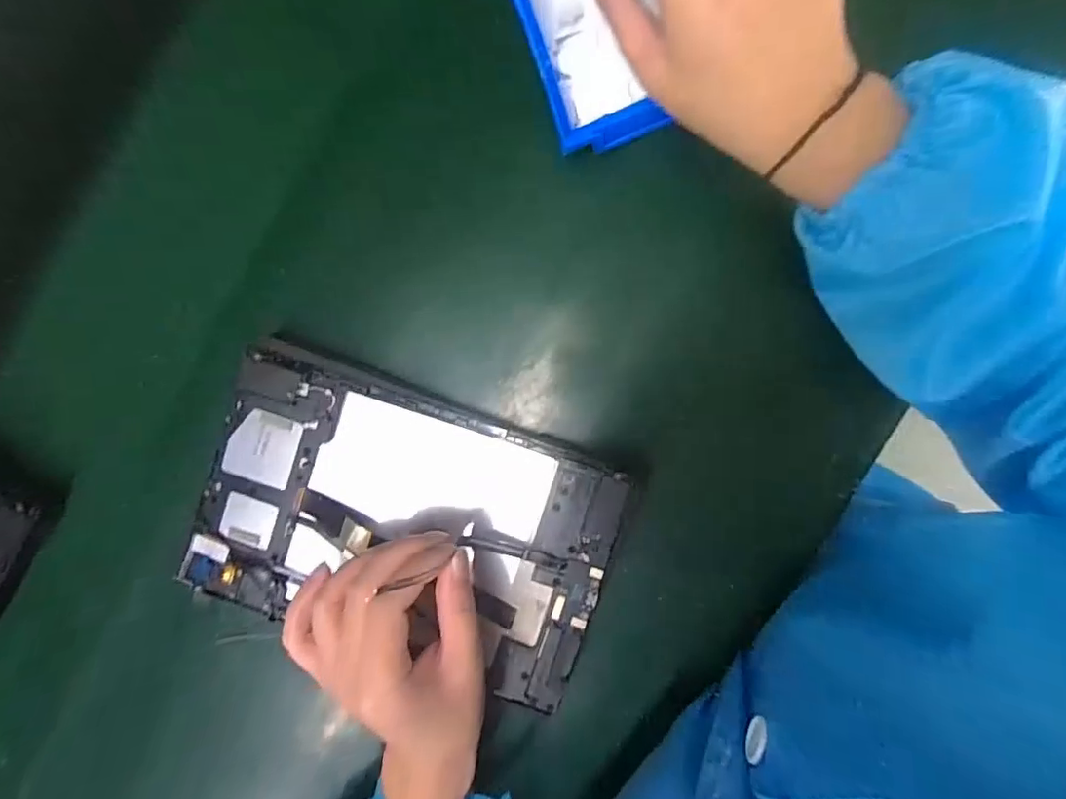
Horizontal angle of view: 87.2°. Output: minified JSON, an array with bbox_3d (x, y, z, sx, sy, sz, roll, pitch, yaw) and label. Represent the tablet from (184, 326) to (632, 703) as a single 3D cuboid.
[{"bbox_3d":[-0.075,0.073,0.331,0.236,0.016,0.150,19,94,1],"label":"tablet"}]

